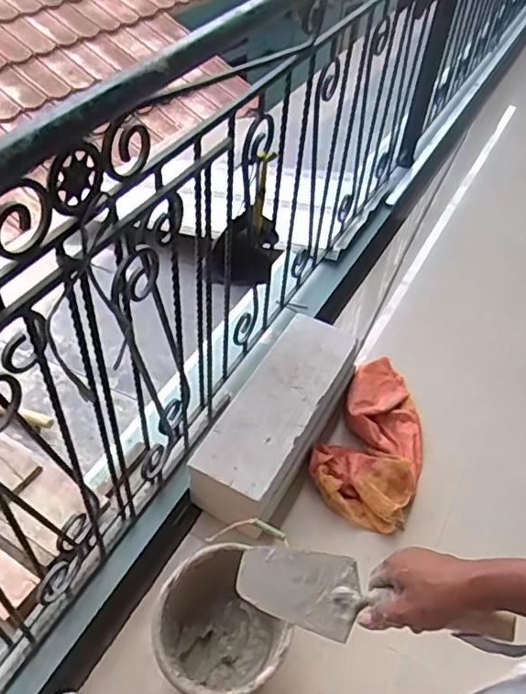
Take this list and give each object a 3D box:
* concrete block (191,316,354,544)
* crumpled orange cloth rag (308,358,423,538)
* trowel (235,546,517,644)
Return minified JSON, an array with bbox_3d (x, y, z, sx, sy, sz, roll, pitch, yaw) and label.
[{"bbox_3d":[0.045,0.177,1.551,0.215,0.147,0.594,23,50,16],"label":"concrete block"},{"bbox_3d":[0.320,0.242,1.663,0.275,0.080,0.536,20,49,13],"label":"crumpled orange cloth rag"},{"bbox_3d":[0.114,0.274,0.642,0.287,0.050,0.081,3,44,25],"label":"trowel"}]

